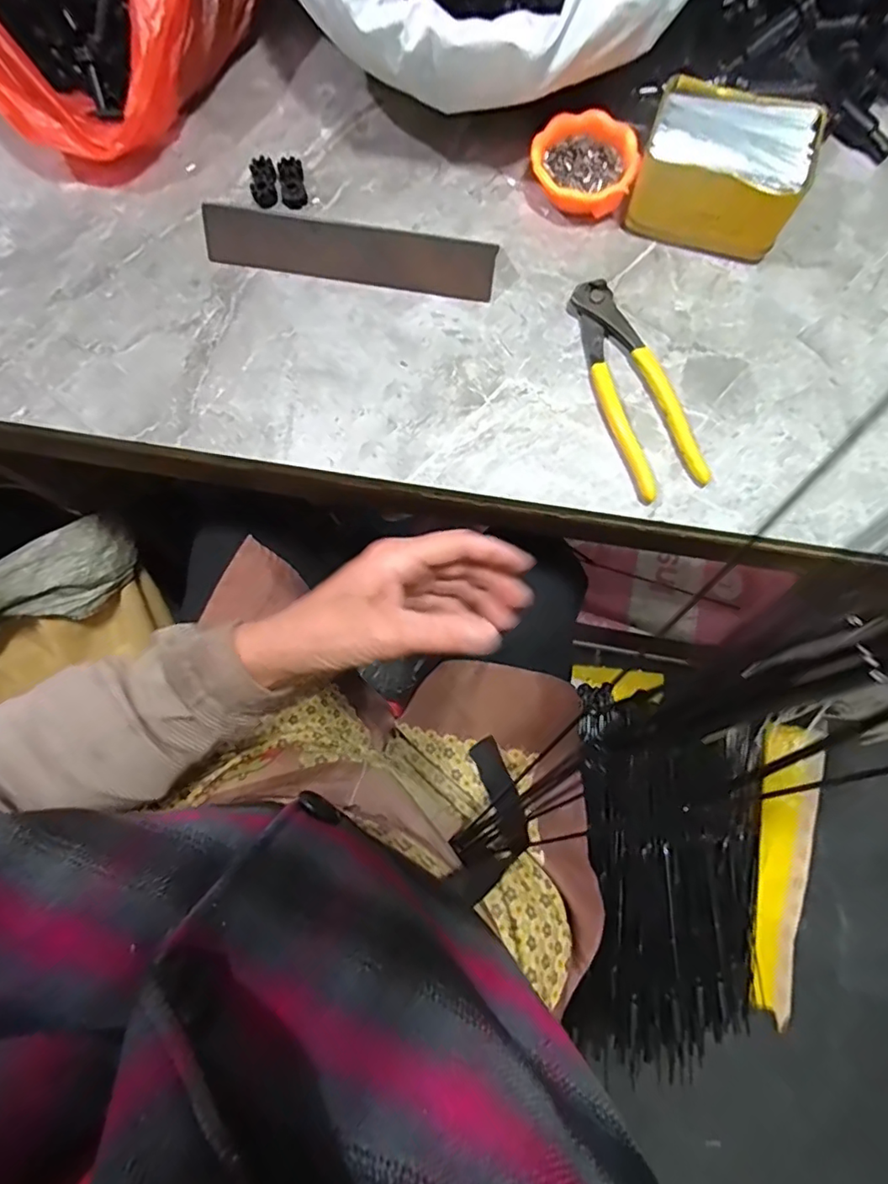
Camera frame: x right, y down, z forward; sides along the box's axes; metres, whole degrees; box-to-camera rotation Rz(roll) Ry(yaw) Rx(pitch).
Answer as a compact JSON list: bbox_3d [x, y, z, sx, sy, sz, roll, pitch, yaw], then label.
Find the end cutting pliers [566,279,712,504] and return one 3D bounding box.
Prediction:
[{"bbox_3d":[0.132,-0.143,0.394,0.049,0.015,0.159,-18,78,-3],"label":"end cutting pliers"}]

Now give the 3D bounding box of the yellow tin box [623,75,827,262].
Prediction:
[{"bbox_3d":[0.195,-0.298,0.405,0.109,0.052,0.080,19,79,5],"label":"yellow tin box"}]

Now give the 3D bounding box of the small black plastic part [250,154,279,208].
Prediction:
[{"bbox_3d":[-0.137,-0.310,0.435,0.020,0.013,0.034,-9,78,-1],"label":"small black plastic part"}]

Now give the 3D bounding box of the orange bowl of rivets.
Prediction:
[{"bbox_3d":[0.105,-0.318,0.424,0.074,0.025,0.071,0,78,1],"label":"orange bowl of rivets"}]

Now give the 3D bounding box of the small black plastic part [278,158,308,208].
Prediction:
[{"bbox_3d":[-0.115,-0.310,0.434,0.018,0.009,0.038,-11,78,-1],"label":"small black plastic part"}]

